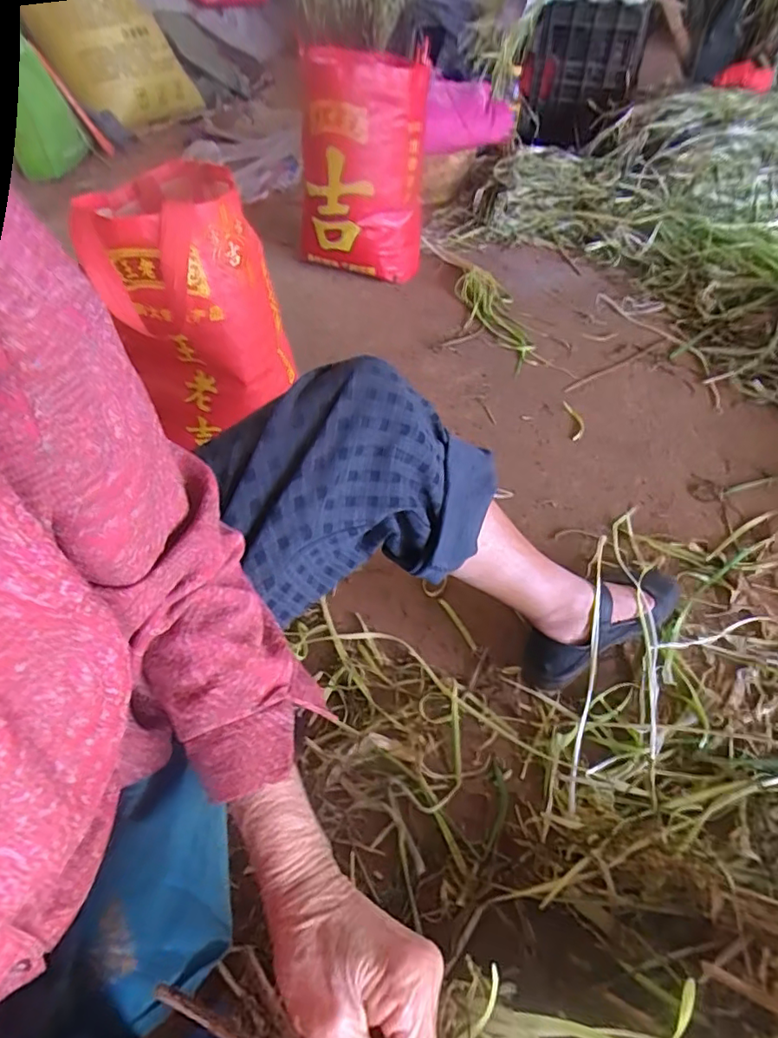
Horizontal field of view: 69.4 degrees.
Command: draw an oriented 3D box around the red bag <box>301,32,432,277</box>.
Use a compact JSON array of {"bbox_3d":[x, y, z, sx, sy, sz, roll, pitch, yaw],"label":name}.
[{"bbox_3d":[-0.060,-0.775,1.263,0.271,0.382,0.312,3,50,3],"label":"red bag"}]

